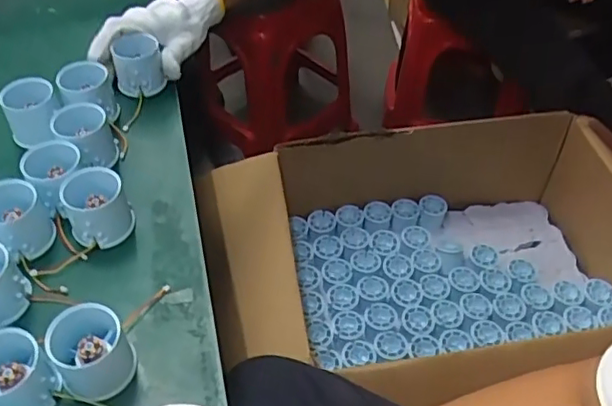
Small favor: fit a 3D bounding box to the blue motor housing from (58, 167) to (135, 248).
[{"bbox_3d":[-0.184,0.005,0.530,0.054,0.053,0.052,-21,52,-18],"label":"blue motor housing"}]

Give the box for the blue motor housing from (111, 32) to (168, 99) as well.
[{"bbox_3d":[-0.188,-0.150,0.673,0.050,0.057,0.046,-6,49,-5],"label":"blue motor housing"}]

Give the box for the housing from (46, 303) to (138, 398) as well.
[{"bbox_3d":[-0.156,0.110,0.437,0.052,0.054,0.048,0,49,0],"label":"housing"}]

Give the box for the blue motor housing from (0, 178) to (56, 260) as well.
[{"bbox_3d":[-0.250,0.016,0.517,0.051,0.055,0.049,0,49,0],"label":"blue motor housing"}]

